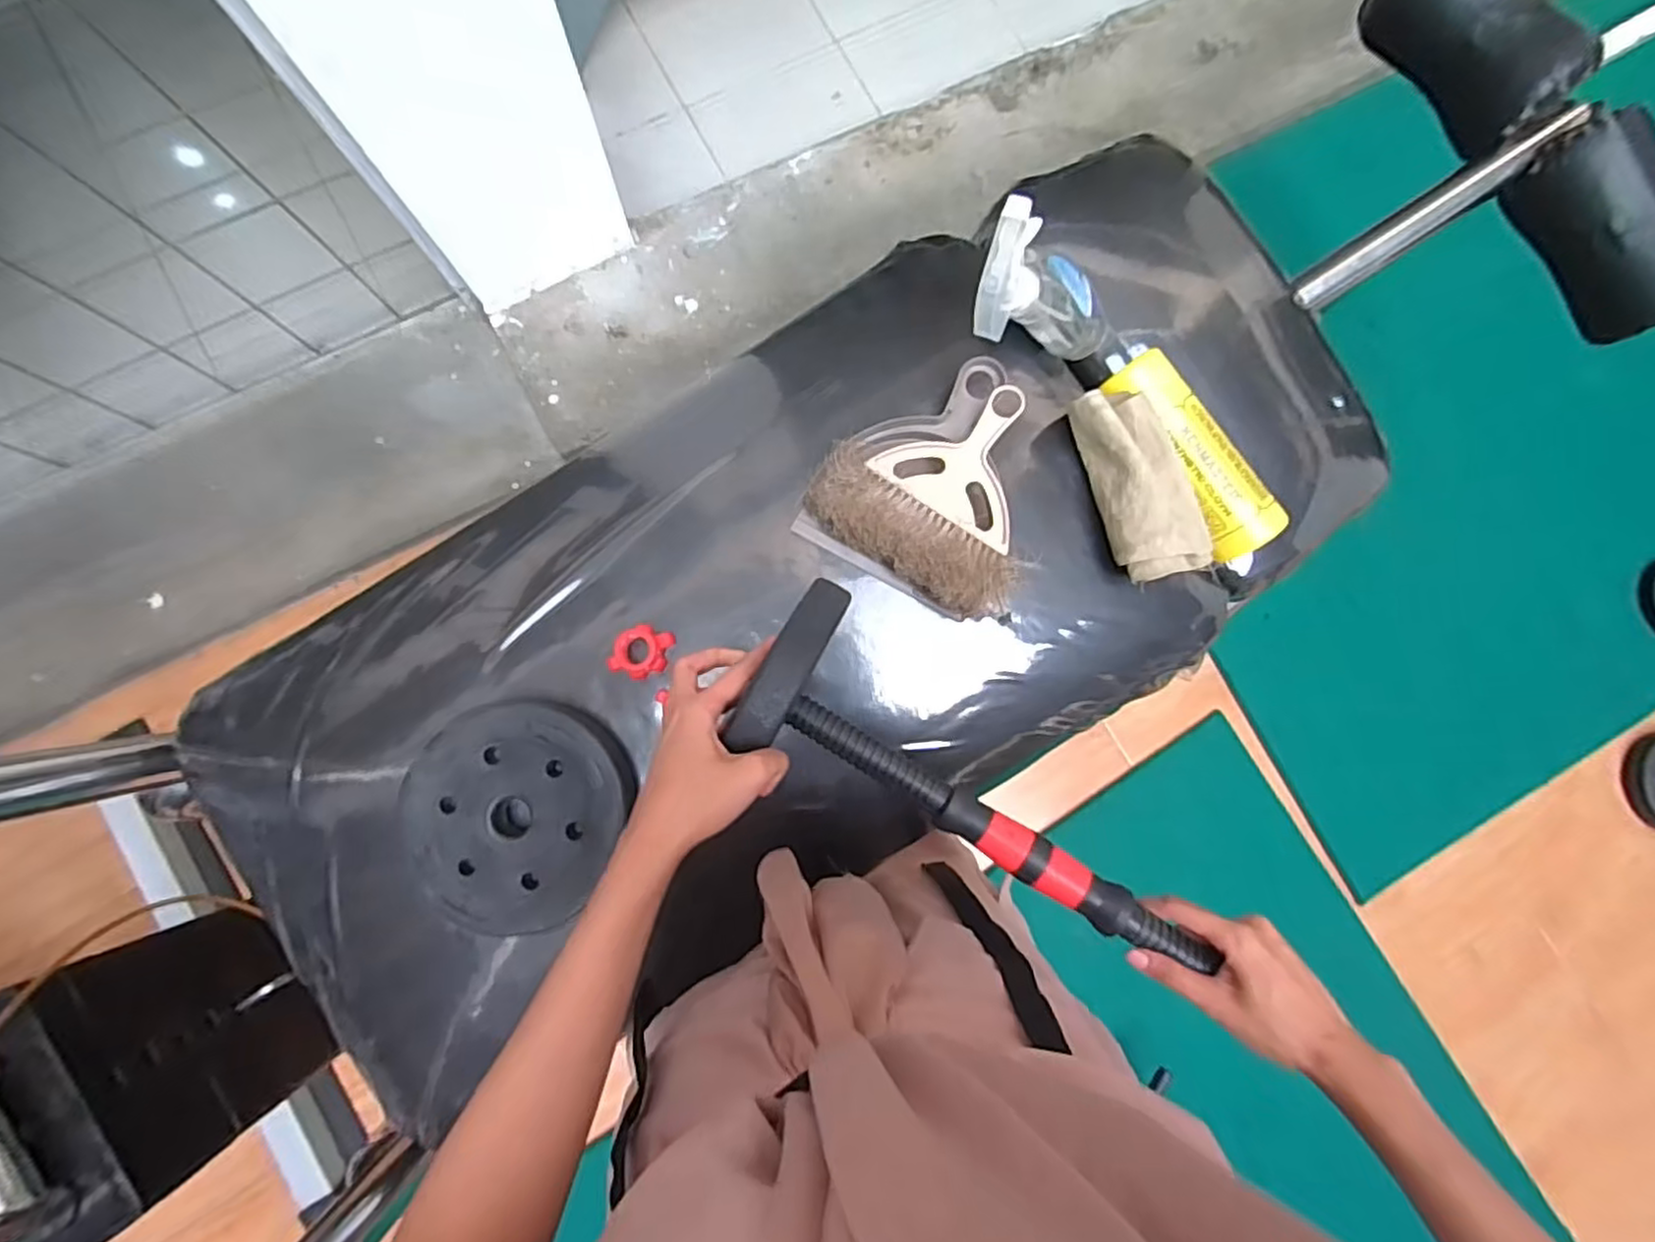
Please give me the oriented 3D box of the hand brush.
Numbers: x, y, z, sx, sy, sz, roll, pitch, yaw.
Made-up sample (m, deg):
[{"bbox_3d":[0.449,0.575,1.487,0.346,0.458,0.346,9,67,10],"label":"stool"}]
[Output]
[{"bbox_3d":[0.093,-0.107,0.563,0.176,0.030,0.160,35,82,0],"label":"hand brush"}]

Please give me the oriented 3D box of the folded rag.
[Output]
[{"bbox_3d":[0.256,-0.111,0.563,0.083,0.046,0.155,-14,85,-6],"label":"folded rag"}]

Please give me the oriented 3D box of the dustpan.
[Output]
[{"bbox_3d":[0.099,-0.116,0.575,0.180,0.048,0.193,33,82,0],"label":"dustpan"}]

